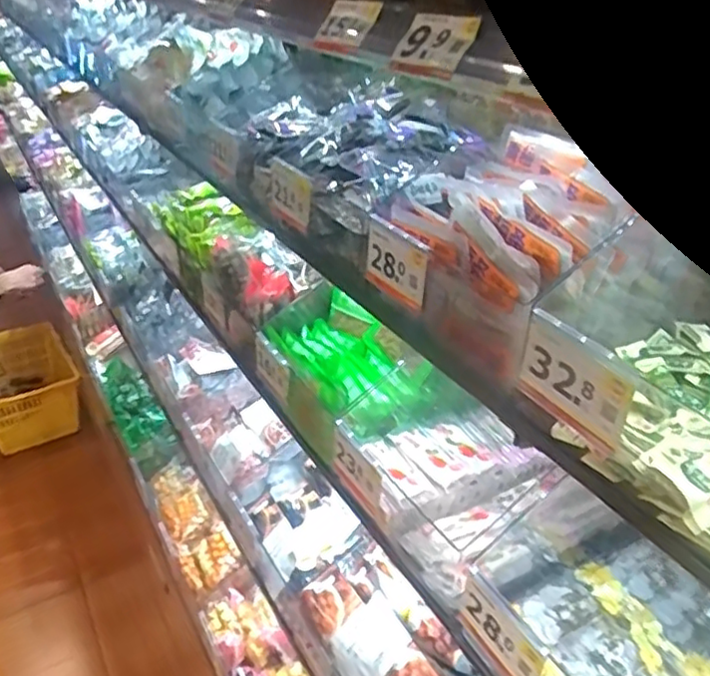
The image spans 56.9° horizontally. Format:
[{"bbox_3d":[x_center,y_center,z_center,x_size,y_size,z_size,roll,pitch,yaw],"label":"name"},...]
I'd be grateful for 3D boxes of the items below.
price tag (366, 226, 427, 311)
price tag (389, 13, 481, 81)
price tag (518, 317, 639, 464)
[{"bbox_3d":[0.037,-0.065,0.618,0.006,0.051,0.092,-4,24,-28],"label":"price tag"},{"bbox_3d":[0.072,-0.269,0.599,0.009,0.058,0.099,24,10,-38],"label":"price tag"},{"bbox_3d":[0.147,0.034,0.445,0.008,0.061,0.089,-11,31,-24],"label":"price tag"}]

